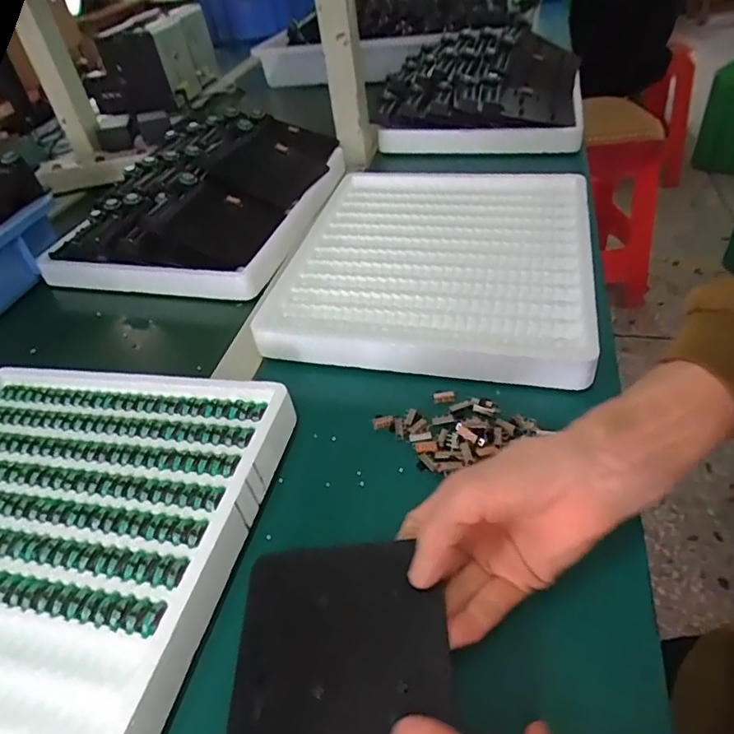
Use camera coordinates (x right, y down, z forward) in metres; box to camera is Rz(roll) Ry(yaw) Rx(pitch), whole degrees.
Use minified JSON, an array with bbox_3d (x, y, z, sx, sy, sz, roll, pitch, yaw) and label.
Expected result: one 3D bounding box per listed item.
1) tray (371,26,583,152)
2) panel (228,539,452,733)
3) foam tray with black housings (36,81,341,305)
[{"bbox_3d":[0.182,-0.444,0.839,0.292,0.071,0.343,5,44,16],"label":"tray"},{"bbox_3d":[-0.014,0.150,0.259,0.104,0.016,0.128,-3,44,2],"label":"panel"},{"bbox_3d":[-0.207,-0.227,0.682,0.308,0.071,0.358,5,45,16],"label":"foam tray with black housings"}]

